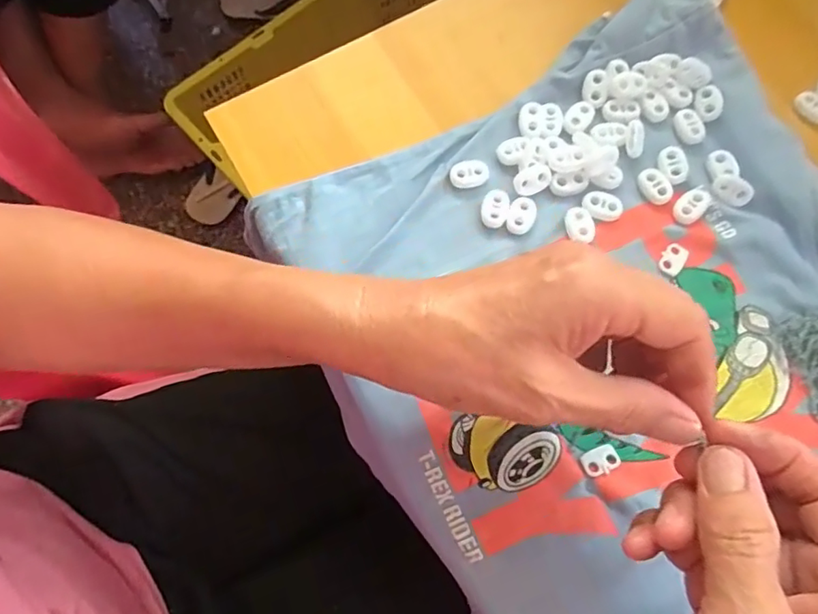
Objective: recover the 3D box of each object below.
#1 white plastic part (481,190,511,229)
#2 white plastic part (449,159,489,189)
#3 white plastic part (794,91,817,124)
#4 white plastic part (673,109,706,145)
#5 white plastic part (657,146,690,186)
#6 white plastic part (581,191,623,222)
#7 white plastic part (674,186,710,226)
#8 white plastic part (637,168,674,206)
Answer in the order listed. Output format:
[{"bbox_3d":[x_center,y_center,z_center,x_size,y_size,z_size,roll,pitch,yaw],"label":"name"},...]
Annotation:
[{"bbox_3d":[0.050,-0.056,0.309,0.015,0.005,0.023,10,75,5],"label":"white plastic part"},{"bbox_3d":[0.035,-0.078,0.315,0.022,0.005,0.016,-17,75,-3],"label":"white plastic part"},{"bbox_3d":[0.248,-0.122,0.330,0.017,0.004,0.023,-43,78,-10],"label":"white plastic part"},{"bbox_3d":[0.170,-0.109,0.326,0.015,0.004,0.022,-19,75,-3],"label":"white plastic part"},{"bbox_3d":[0.155,-0.083,0.315,0.016,0.004,0.023,-10,74,-1],"label":"white plastic part"},{"bbox_3d":[0.111,-0.058,0.309,0.023,0.006,0.014,20,76,7],"label":"white plastic part"},{"bbox_3d":[0.163,-0.058,0.308,0.025,0.004,0.015,-42,77,-9],"label":"white plastic part"},{"bbox_3d":[0.143,-0.070,0.312,0.015,0.004,0.022,-29,76,-6],"label":"white plastic part"}]

